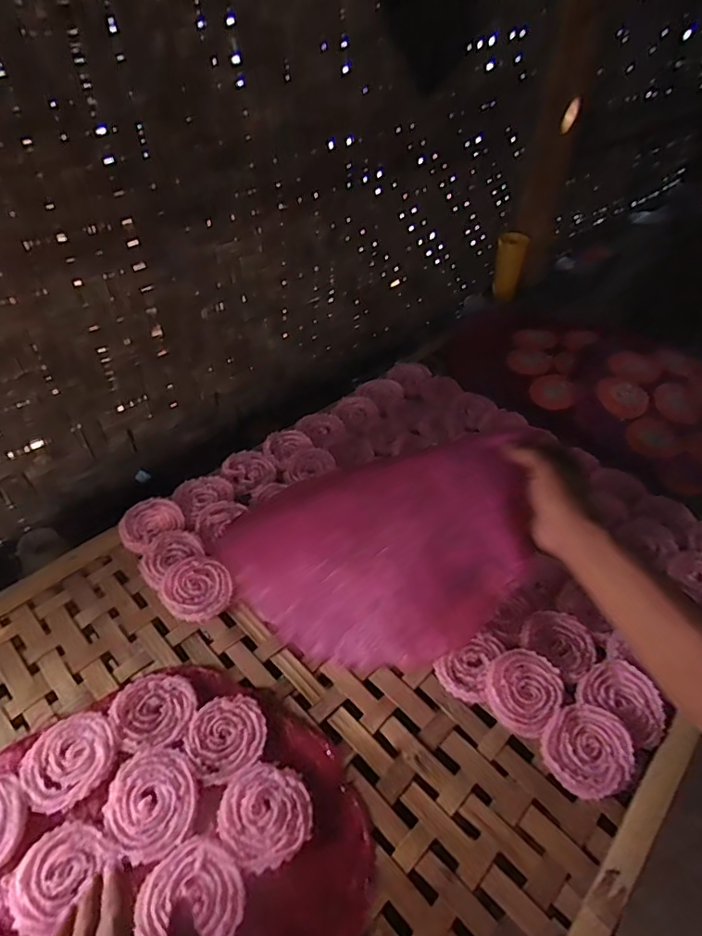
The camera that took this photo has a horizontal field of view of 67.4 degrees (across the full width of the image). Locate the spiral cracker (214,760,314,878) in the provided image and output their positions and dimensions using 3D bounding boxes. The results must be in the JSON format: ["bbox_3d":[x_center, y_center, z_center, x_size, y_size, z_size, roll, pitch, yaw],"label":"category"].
[{"bbox_3d":[-0.073,0.293,0.446,0.072,0.008,0.074,1,45,-1],"label":"spiral cracker"}]

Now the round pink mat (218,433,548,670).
[{"bbox_3d":[0.036,0.084,0.530,0.309,0.029,0.205,-22,64,0],"label":"round pink mat"}]

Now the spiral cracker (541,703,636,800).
[{"bbox_3d":[0.221,0.261,0.490,0.078,0.017,0.072,1,45,-1],"label":"spiral cracker"}]

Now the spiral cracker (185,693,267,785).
[{"bbox_3d":[-0.115,0.248,0.490,0.072,0.005,0.071,1,45,-1],"label":"spiral cracker"}]

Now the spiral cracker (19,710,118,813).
[{"bbox_3d":[-0.249,0.257,0.467,0.075,0.006,0.072,1,45,-1],"label":"spiral cracker"}]

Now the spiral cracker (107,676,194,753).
[{"bbox_3d":[-0.188,0.231,0.504,0.071,0.010,0.073,1,45,-1],"label":"spiral cracker"}]

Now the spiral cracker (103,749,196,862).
[{"bbox_3d":[-0.170,0.283,0.448,0.071,0.006,0.079,-32,54,-29],"label":"spiral cracker"}]

